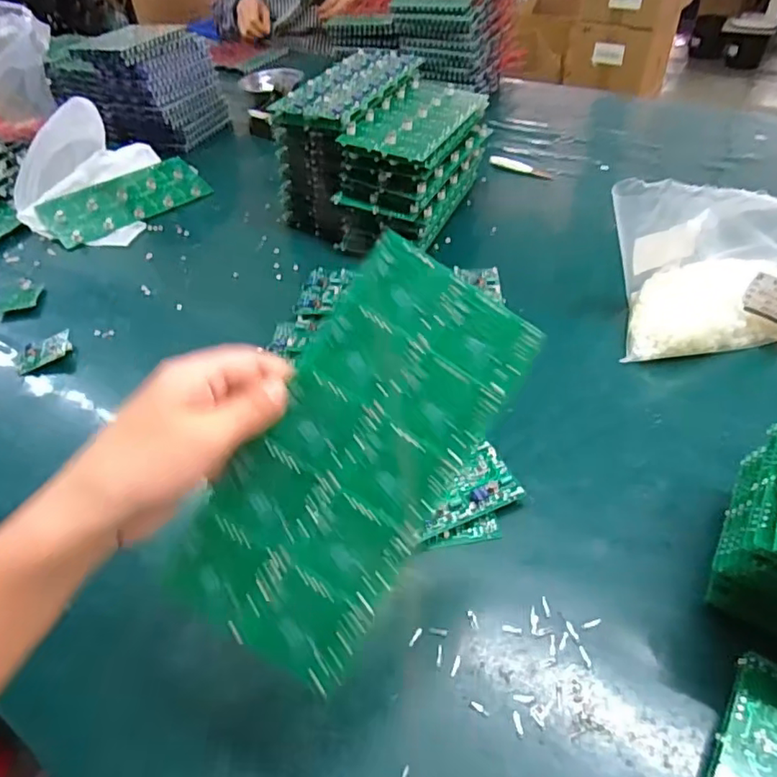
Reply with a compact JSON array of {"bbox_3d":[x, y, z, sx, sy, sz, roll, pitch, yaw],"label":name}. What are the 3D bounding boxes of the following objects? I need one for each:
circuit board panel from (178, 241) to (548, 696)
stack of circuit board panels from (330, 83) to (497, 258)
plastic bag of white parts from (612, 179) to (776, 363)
[{"bbox_3d":[-0.016,0.033,0.310,0.106,0.005,0.224,33,81,-3],"label":"circuit board panel"},{"bbox_3d":[0.037,-0.286,0.748,0.114,0.139,0.242,18,48,21],"label":"stack of circuit board panels"},{"bbox_3d":[0.315,-0.110,0.541,0.199,0.137,0.112,1,44,4],"label":"plastic bag of white parts"}]

